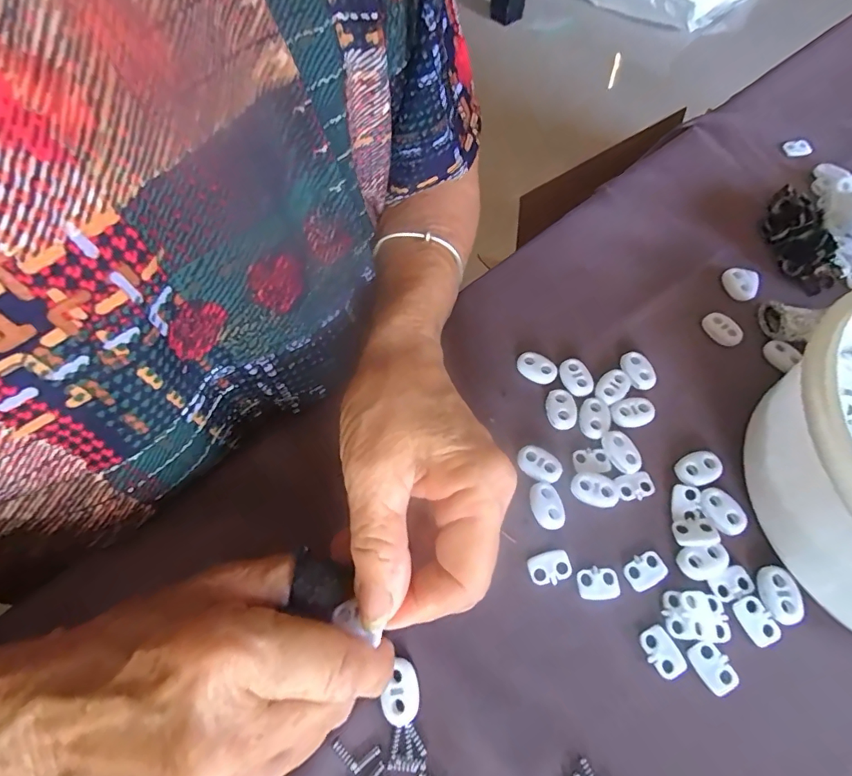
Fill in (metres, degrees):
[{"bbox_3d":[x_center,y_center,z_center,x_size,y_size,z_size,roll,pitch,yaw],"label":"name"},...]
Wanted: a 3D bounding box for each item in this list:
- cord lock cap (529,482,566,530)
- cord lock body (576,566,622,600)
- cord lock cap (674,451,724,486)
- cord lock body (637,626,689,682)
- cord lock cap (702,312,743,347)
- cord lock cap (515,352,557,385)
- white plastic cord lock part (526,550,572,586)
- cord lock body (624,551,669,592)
[{"bbox_3d":[0.057,0.056,0.223,0.014,0.007,0.021,-11,61,-4],"label":"cord lock cap"},{"bbox_3d":[0.077,0.086,0.209,0.018,0.004,0.013,-6,61,-1],"label":"cord lock body"},{"bbox_3d":[0.134,0.040,0.231,0.021,0.005,0.016,-17,62,-7],"label":"cord lock cap"},{"bbox_3d":[0.099,0.110,0.195,0.013,0.004,0.019,-26,63,-12],"label":"cord lock body"},{"bbox_3d":[0.171,-0.034,0.271,0.013,0.007,0.022,-36,66,-17],"label":"cord lock cap"},{"bbox_3d":[0.062,-0.012,0.262,0.023,0.006,0.015,37,68,20],"label":"cord lock cap"},{"bbox_3d":[0.055,0.081,0.211,0.018,0.004,0.013,-14,61,-5],"label":"white plastic cord lock part"},{"bbox_3d":[0.099,0.082,0.212,0.019,0.004,0.013,-23,63,-11],"label":"cord lock body"}]

